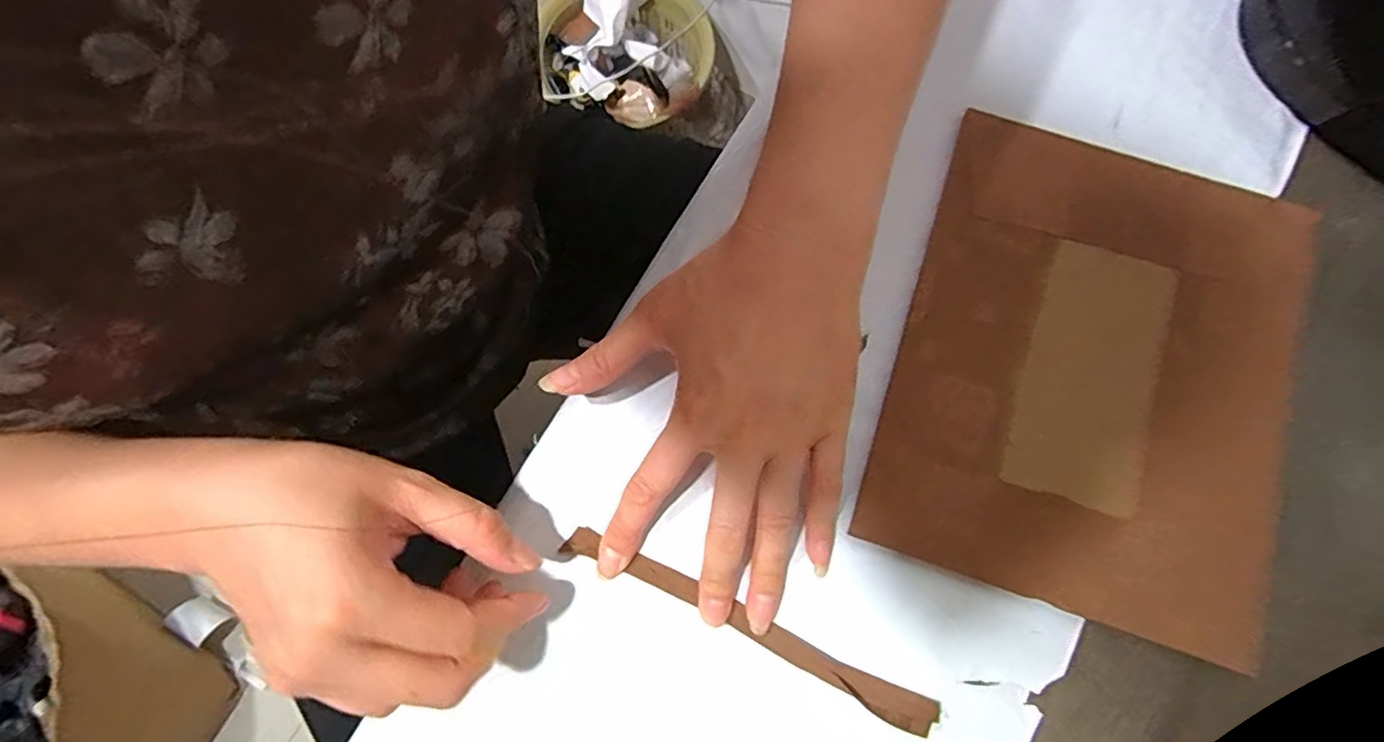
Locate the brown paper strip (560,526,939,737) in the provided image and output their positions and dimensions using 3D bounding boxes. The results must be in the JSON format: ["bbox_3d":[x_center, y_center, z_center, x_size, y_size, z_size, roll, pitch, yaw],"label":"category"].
[{"bbox_3d":[0.023,0.115,0.271,0.177,0.013,0.015,25,80,7],"label":"brown paper strip"}]

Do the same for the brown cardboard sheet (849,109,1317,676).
[{"bbox_3d":[0.197,-0.002,0.297,0.181,0.009,0.232,17,81,5],"label":"brown cardboard sheet"}]

